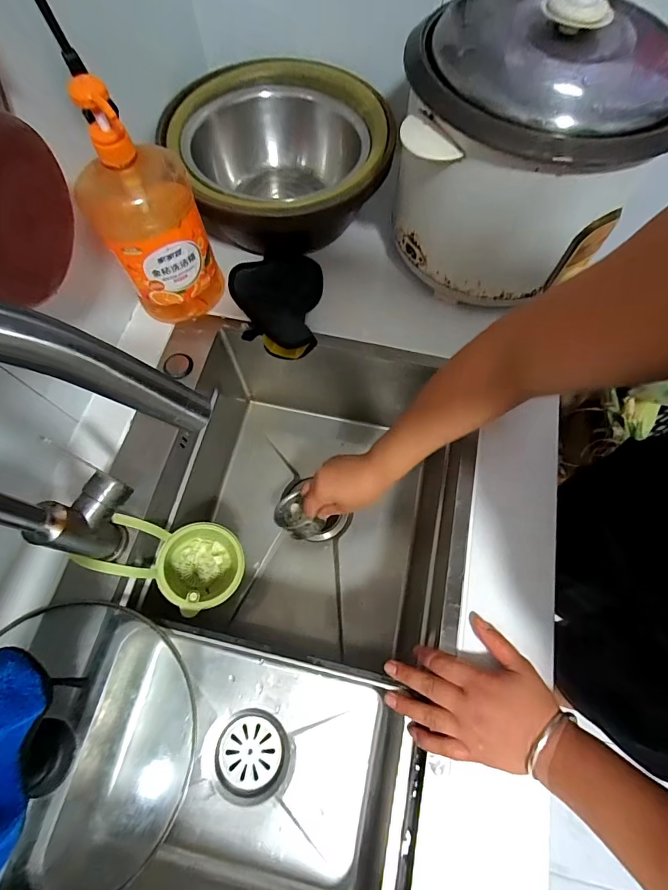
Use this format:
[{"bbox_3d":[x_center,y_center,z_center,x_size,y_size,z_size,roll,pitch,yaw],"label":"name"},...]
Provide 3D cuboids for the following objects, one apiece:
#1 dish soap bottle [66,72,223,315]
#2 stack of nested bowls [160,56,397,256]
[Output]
[{"bbox_3d":[-0.215,-0.262,0.481,0.113,0.265,0.074,-23,70,-8],"label":"dish soap bottle"},{"bbox_3d":[-0.069,-0.401,0.600,0.278,0.122,0.300,-25,71,-9],"label":"stack of nested bowls"}]

